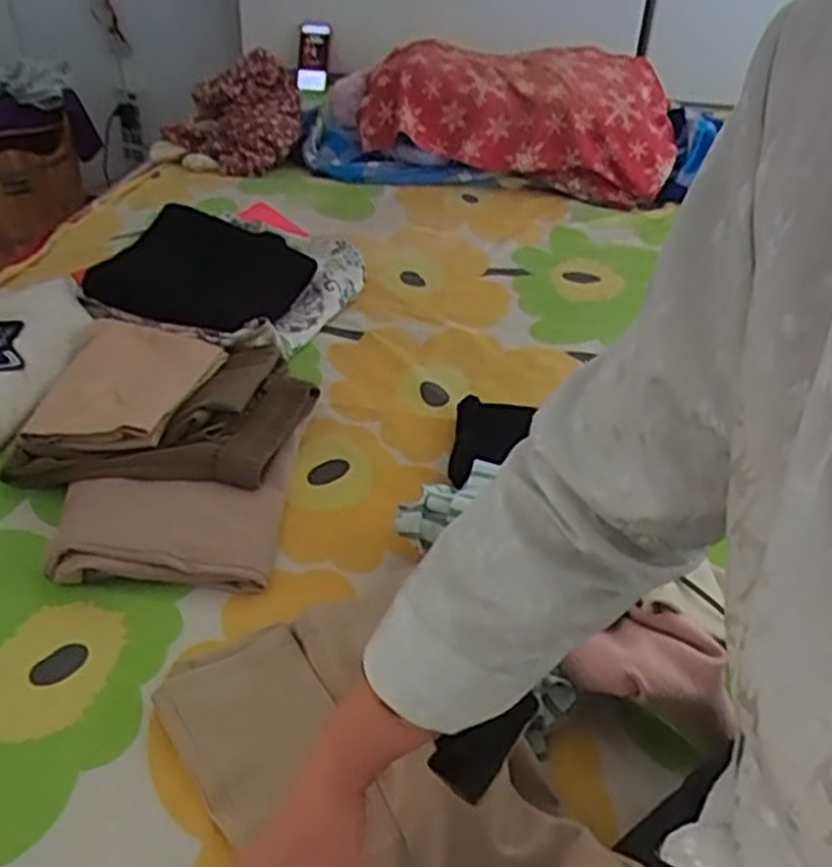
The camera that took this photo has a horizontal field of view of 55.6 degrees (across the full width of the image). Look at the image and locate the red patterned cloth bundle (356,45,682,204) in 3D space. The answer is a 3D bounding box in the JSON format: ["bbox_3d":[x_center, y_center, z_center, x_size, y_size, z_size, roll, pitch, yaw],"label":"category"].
[{"bbox_3d":[0.202,-0.642,1.577,0.606,0.208,0.303,6,38,5],"label":"red patterned cloth bundle"}]

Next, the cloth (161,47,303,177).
[{"bbox_3d":[-0.376,-0.657,1.637,0.267,0.196,0.163,-11,38,-19],"label":"cloth"}]

